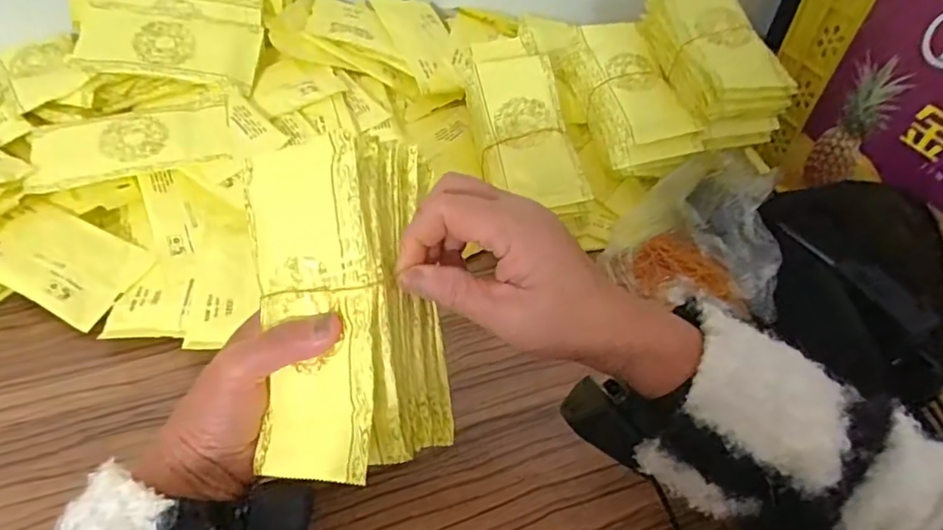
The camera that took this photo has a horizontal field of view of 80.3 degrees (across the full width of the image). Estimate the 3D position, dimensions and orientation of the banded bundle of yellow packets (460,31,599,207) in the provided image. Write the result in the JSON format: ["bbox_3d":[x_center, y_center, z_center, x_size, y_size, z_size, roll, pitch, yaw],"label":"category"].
[{"bbox_3d":[0.045,-0.139,0.543,0.086,0.033,0.200,-10,64,-15],"label":"banded bundle of yellow packets"}]

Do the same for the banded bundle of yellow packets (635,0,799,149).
[{"bbox_3d":[0.247,-0.220,0.578,0.085,0.072,0.184,-11,66,-16],"label":"banded bundle of yellow packets"}]

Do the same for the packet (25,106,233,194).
[{"bbox_3d":[-0.323,-0.115,0.534,0.175,0.021,0.086,-9,50,-14],"label":"packet"}]

